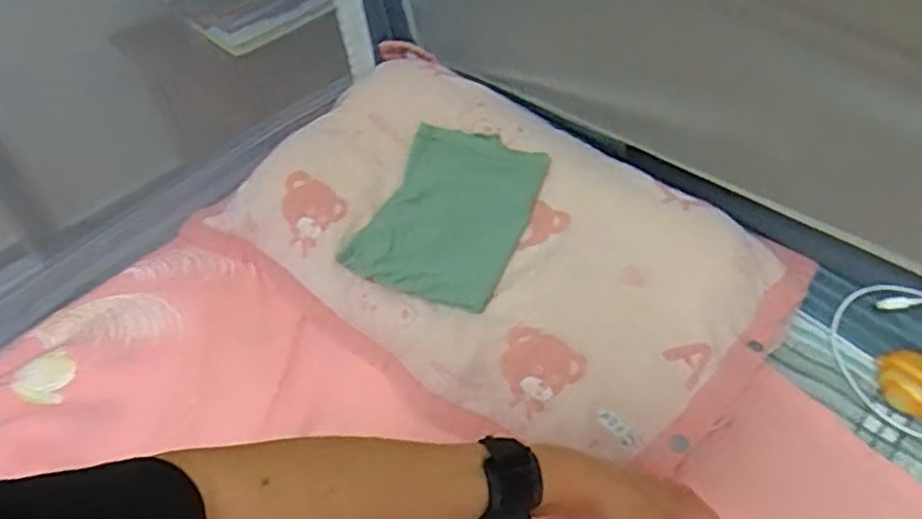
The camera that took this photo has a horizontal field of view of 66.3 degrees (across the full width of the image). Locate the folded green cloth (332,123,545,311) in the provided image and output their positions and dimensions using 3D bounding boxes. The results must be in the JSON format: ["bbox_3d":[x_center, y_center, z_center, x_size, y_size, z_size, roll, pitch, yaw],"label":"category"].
[{"bbox_3d":[-0.009,-0.048,0.711,0.142,0.013,0.201,25,64,6],"label":"folded green cloth"}]

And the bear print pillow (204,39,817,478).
[{"bbox_3d":[0.035,-0.017,0.722,0.534,0.097,0.321,32,59,24],"label":"bear print pillow"}]

